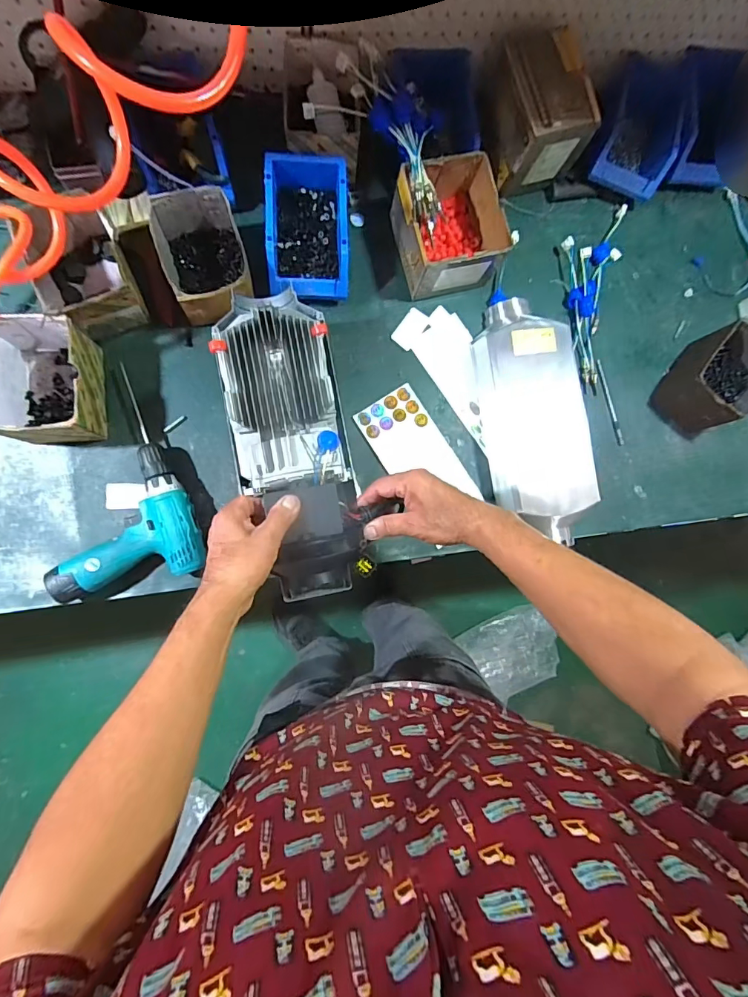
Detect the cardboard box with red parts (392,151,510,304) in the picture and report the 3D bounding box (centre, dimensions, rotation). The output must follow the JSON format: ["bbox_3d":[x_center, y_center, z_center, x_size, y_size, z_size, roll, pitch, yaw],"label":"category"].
[{"bbox_3d":[0.110,-0.404,0.682,0.132,0.095,0.151,-16,88,-8],"label":"cardboard box with red parts"}]

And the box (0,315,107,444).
[{"bbox_3d":[-0.434,-0.151,0.605,0.112,0.104,0.150,-3,86,-8],"label":"box"}]

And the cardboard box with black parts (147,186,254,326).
[{"bbox_3d":[-0.236,-0.334,0.641,0.109,0.080,0.151,-19,89,-8],"label":"cardboard box with black parts"}]

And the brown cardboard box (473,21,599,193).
[{"bbox_3d":[0.240,-0.590,0.687,0.110,0.123,0.168,-18,88,-8],"label":"brown cardboard box"}]

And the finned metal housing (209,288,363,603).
[{"bbox_3d":[-0.089,-0.052,0.527,0.127,0.078,0.350,-12,97,-8],"label":"finned metal housing"}]

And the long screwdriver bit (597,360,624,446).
[{"bbox_3d":[0.395,-0.160,0.758,0.010,0.008,0.144,-16,88,-8],"label":"long screwdriver bit"}]

